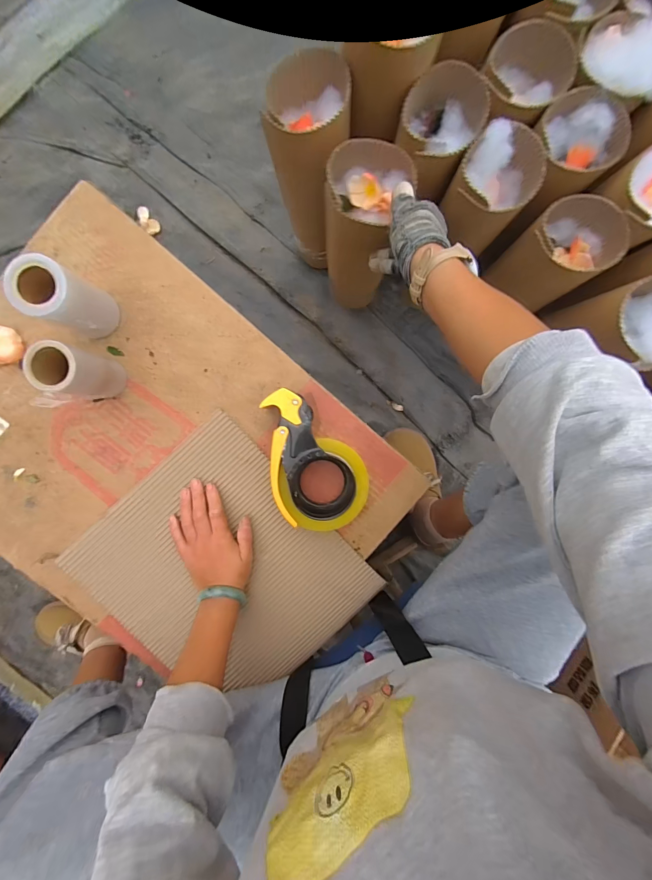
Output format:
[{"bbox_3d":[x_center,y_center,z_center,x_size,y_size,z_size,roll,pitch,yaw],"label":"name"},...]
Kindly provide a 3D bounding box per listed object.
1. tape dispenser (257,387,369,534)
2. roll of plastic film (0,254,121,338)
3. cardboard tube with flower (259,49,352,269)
[{"bbox_3d":[-0.027,0.032,0.432,0.108,0.064,0.168,-44,94,0],"label":"tape dispenser"},{"bbox_3d":[-0.287,-0.156,0.391,0.059,0.107,0.060,0,93,-3],"label":"roll of plastic film"},{"bbox_3d":[-0.029,-0.380,0.528,0.092,0.298,0.121,-3,93,-4],"label":"cardboard tube with flower"}]

